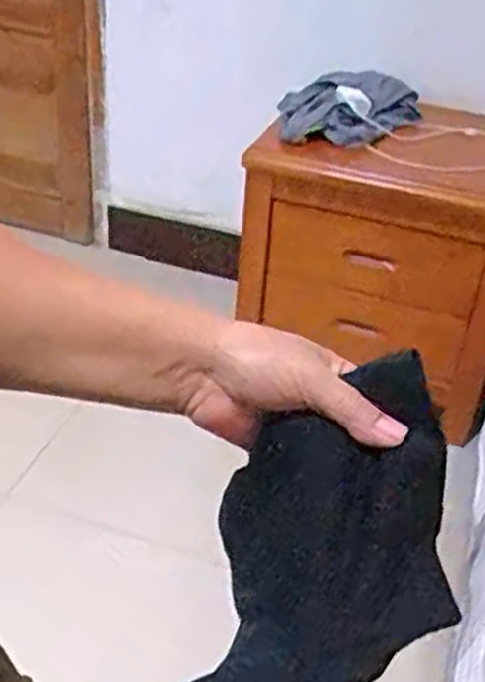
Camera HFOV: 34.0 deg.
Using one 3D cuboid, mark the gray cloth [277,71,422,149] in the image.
[{"bbox_3d":[0.204,-0.436,1.516,0.261,0.103,0.246,10,37,7],"label":"gray cloth"}]

